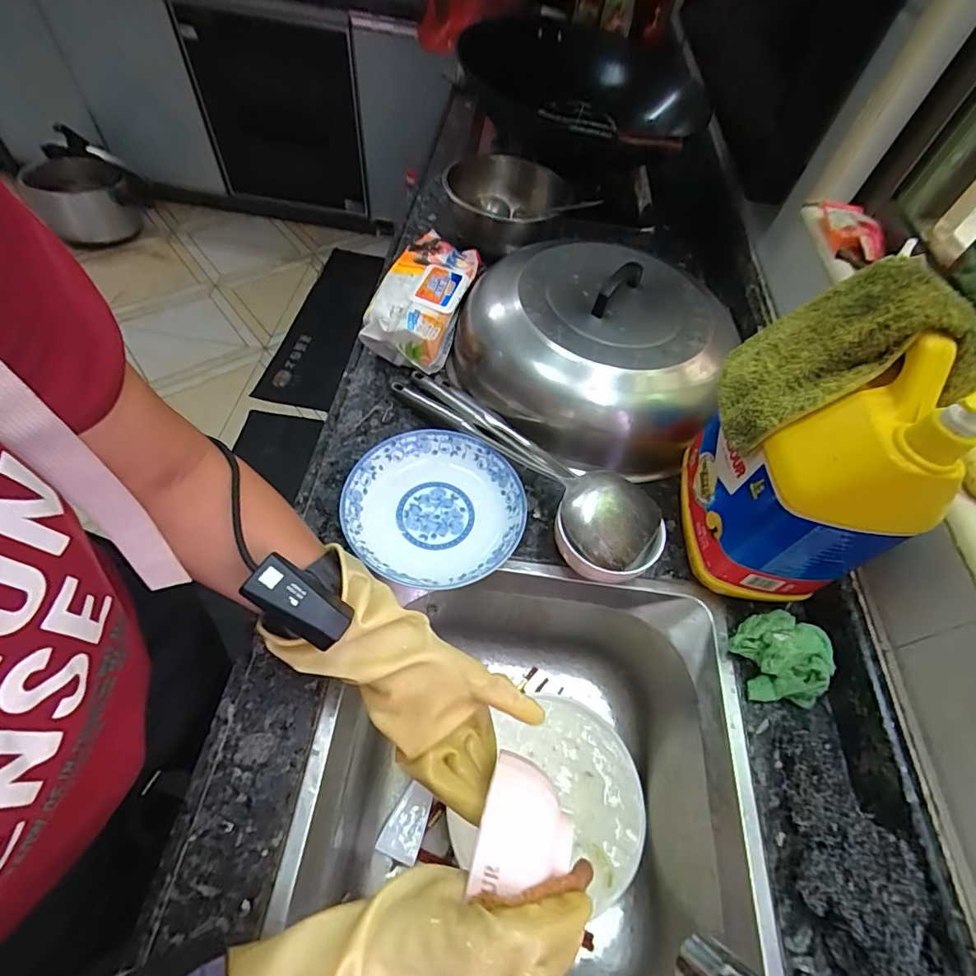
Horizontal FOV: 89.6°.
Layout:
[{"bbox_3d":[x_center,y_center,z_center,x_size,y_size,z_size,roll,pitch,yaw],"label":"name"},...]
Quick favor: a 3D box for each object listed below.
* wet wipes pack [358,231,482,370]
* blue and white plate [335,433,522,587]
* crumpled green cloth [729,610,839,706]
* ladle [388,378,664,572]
[{"bbox_3d":[-0.088,-0.265,0.694,0.106,0.065,0.214,18,57,5],"label":"wet wipes pack"},{"bbox_3d":[-0.057,0.018,0.534,0.188,0.030,0.176,3,57,-5],"label":"blue and white plate"},{"bbox_3d":[0.292,0.168,0.486,0.082,0.047,0.084,-10,59,-13],"label":"crumpled green cloth"},{"bbox_3d":[0.024,-0.040,0.561,0.360,0.051,0.096,39,61,17],"label":"ladle"}]

